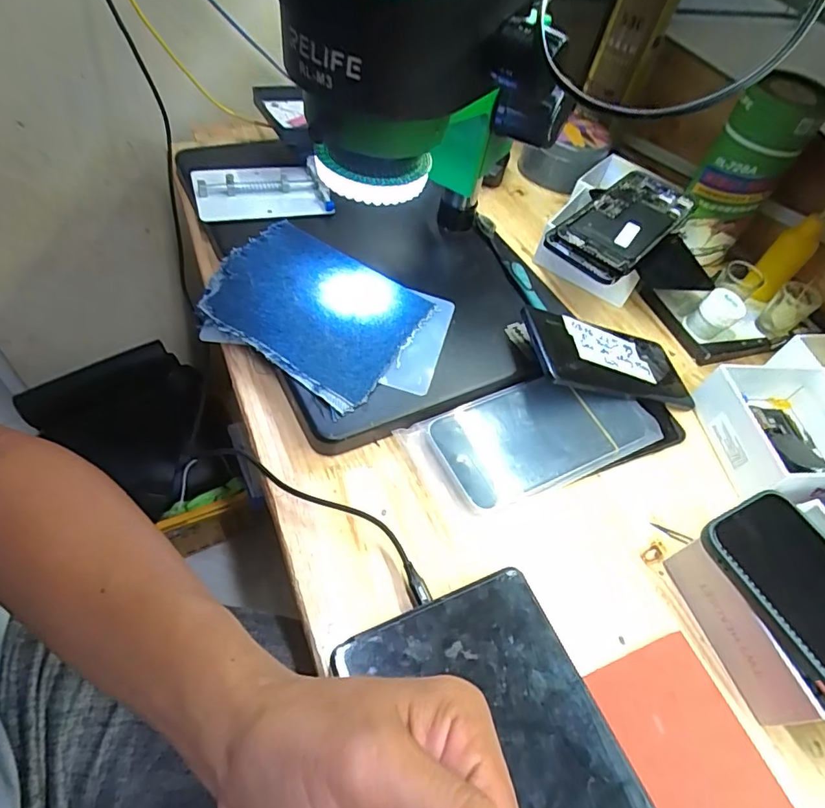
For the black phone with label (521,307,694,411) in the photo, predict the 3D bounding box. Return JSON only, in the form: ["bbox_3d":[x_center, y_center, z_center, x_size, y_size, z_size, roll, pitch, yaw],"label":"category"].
[{"bbox_3d":[0.165,-0.035,0.418,0.163,0.010,0.072,11,51,-26],"label":"black phone with label"}]

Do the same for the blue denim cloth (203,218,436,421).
[{"bbox_3d":[-0.081,-0.078,0.413,0.168,0.013,0.131,31,58,11],"label":"blue denim cloth"}]

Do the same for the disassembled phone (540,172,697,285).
[{"bbox_3d":[0.202,-0.176,0.487,0.082,0.017,0.165,38,63,16],"label":"disassembled phone"}]

